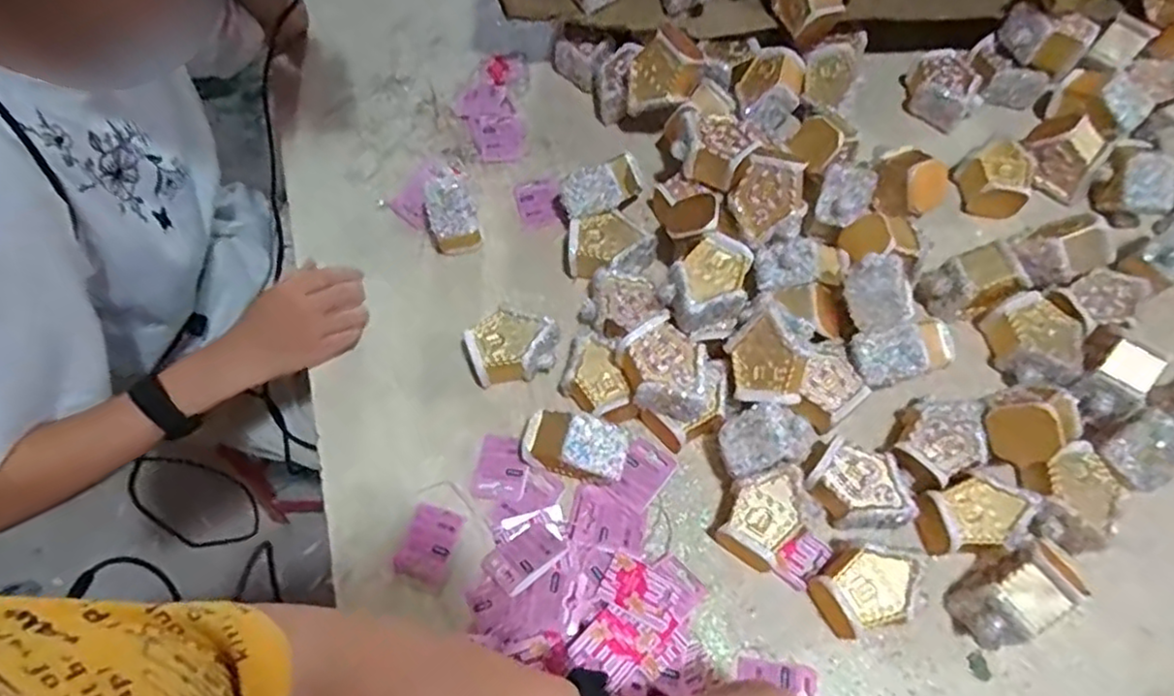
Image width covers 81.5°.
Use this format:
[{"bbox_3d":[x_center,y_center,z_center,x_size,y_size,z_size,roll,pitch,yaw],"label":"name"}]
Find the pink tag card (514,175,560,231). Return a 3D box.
[{"bbox_3d":[-0.051,-0.155,0.733,0.047,0.005,0.054,-15,76,-10],"label":"pink tag card"}]

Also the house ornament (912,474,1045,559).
[{"bbox_3d":[0.317,0.137,0.554,0.091,0.035,0.059,-3,63,0],"label":"house ornament"}]

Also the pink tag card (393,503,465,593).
[{"bbox_3d":[-0.134,0.168,0.578,0.044,0.005,0.063,20,65,4],"label":"pink tag card"}]

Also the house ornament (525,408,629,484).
[{"bbox_3d":[-0.010,0.084,0.576,0.087,0.057,0.048,14,65,9],"label":"house ornament"}]

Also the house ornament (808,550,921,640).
[{"bbox_3d":[0.220,0.189,0.535,0.080,0.041,0.063,-26,65,-11],"label":"house ornament"}]

